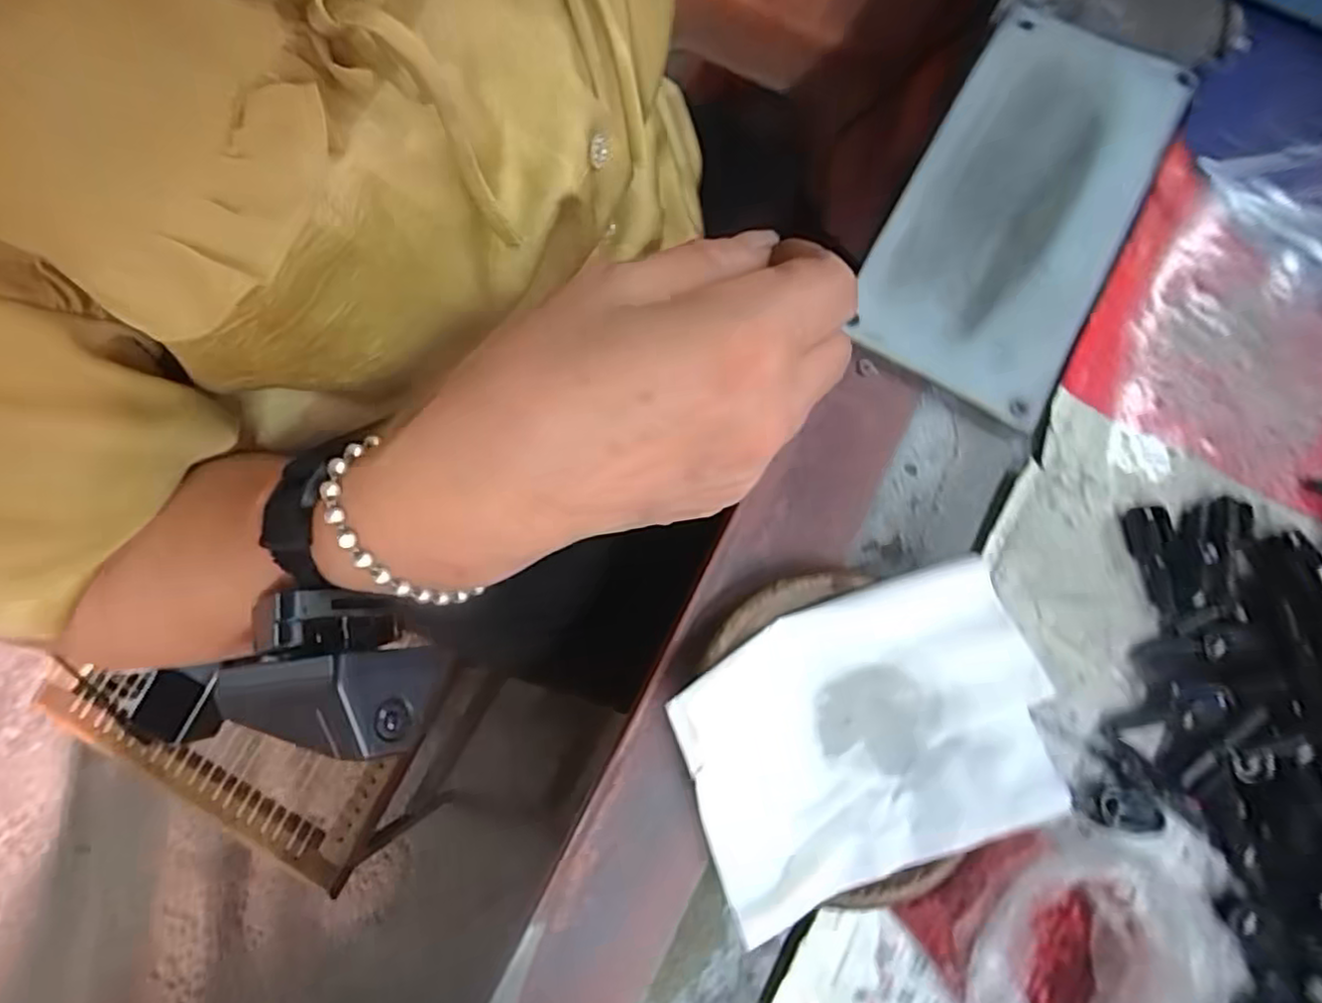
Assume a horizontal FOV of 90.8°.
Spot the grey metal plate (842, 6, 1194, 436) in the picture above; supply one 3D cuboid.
[{"bbox_3d":[0.166,-0.140,0.299,0.094,0.009,0.205,29,80,7],"label":"grey metal plate"}]

